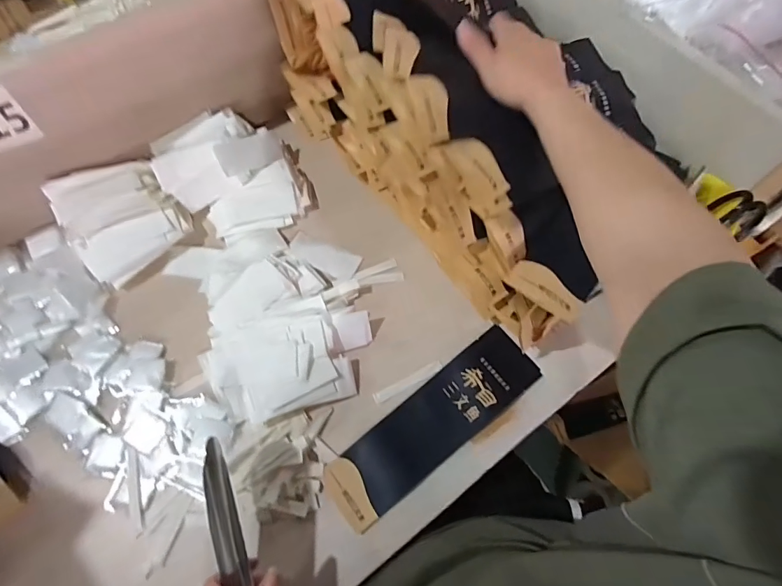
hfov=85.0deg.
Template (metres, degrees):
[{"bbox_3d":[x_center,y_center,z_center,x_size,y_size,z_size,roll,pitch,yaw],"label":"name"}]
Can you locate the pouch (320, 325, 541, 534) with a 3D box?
[{"bbox_3d":[0.053,0.150,0.499,0.275,0.009,0.080,-37,72,-14],"label":"pouch"}]

